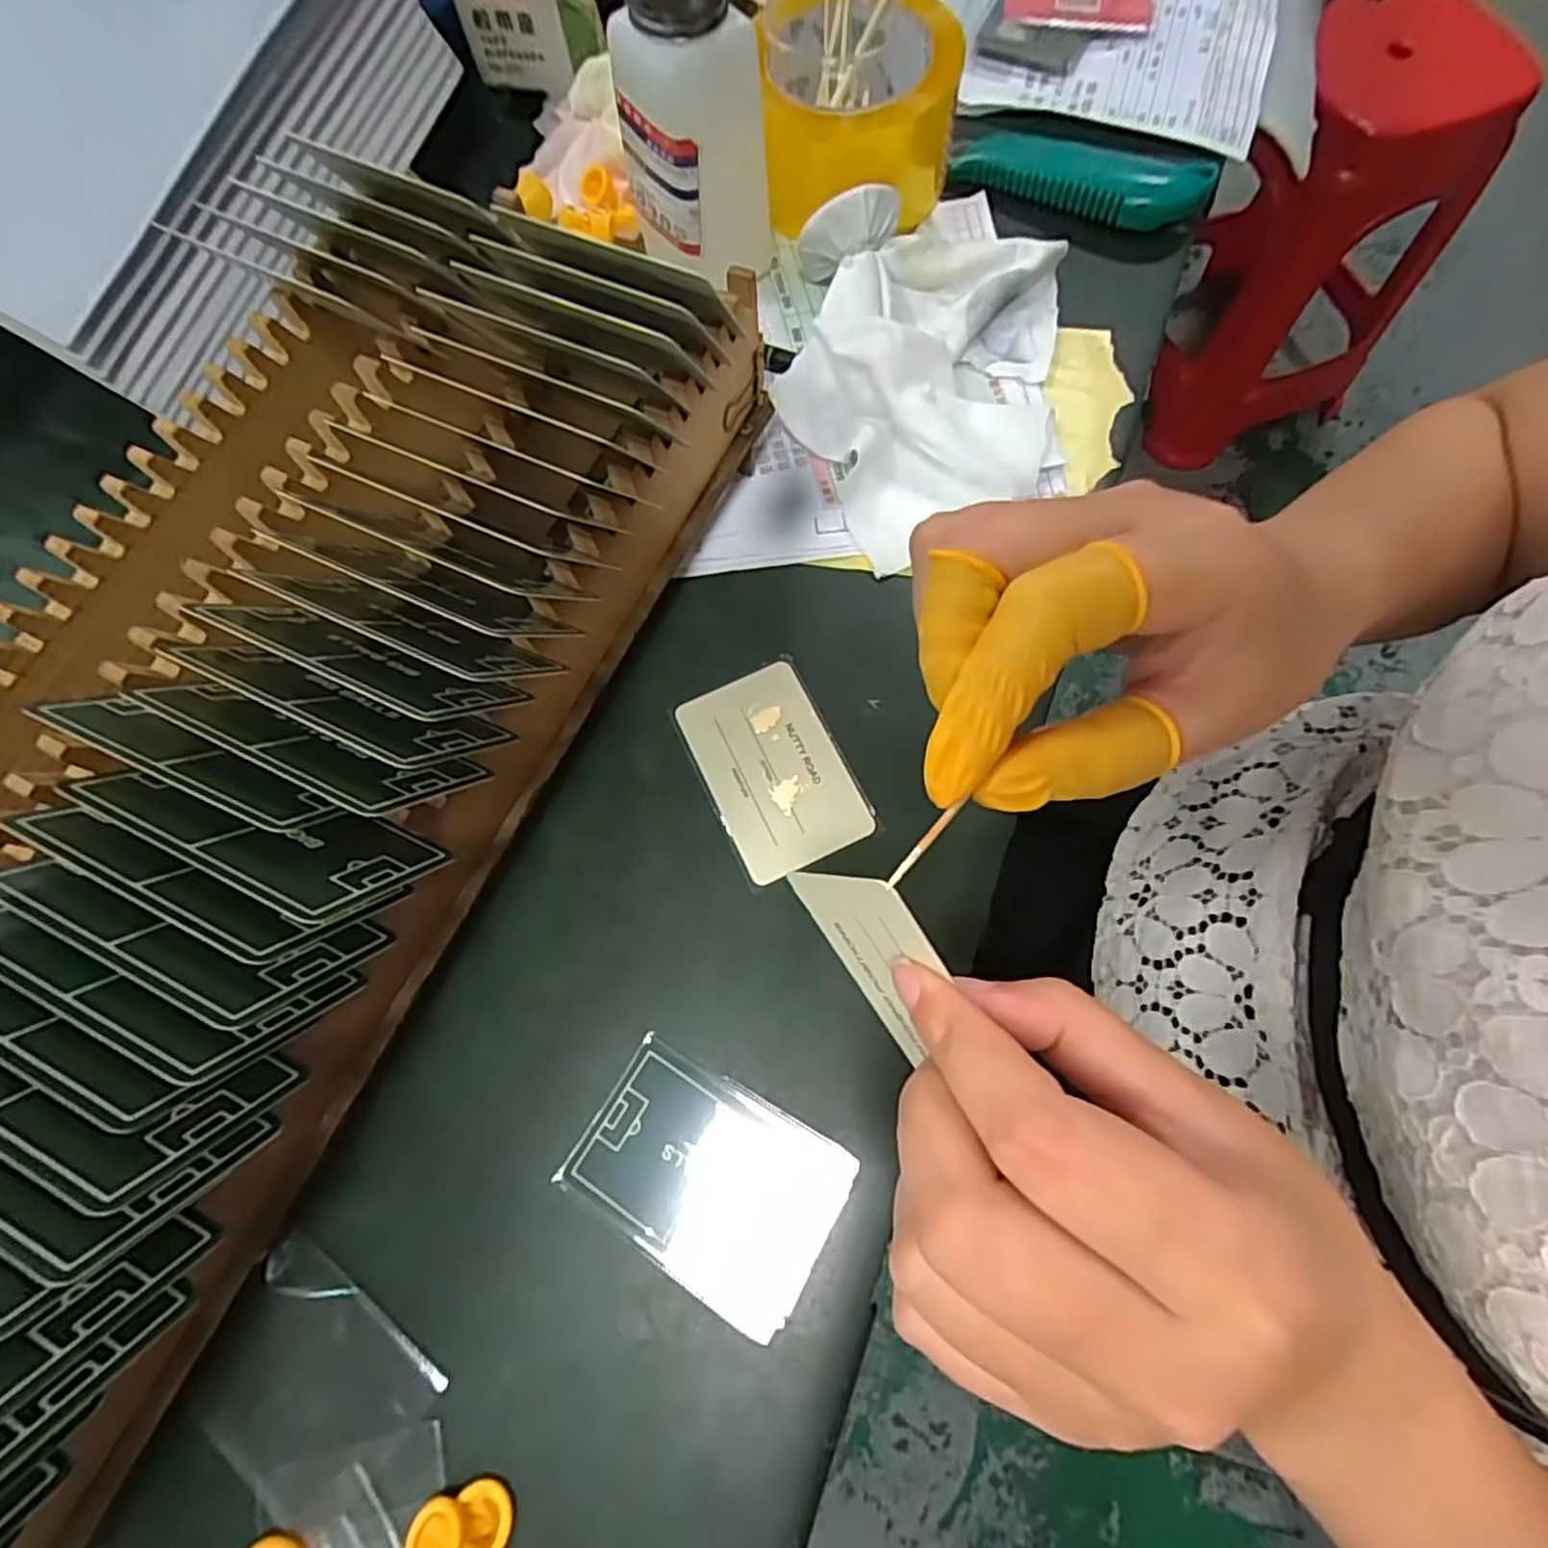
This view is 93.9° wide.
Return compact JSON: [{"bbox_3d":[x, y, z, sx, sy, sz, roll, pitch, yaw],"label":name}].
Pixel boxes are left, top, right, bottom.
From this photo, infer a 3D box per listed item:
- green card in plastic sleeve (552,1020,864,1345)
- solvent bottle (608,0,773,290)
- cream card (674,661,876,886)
[{"bbox_3d":[-0.023,0.139,0.252,0.088,0.004,0.061,30,72,11],"label":"green card in plastic sleeve"},{"bbox_3d":[-0.036,-0.285,0.307,0.058,0.146,0.050,-40,75,-11],"label":"solvent bottle"},{"bbox_3d":[-0.001,-0.003,0.298,0.054,0.004,0.084,-25,73,-7],"label":"cream card"}]

